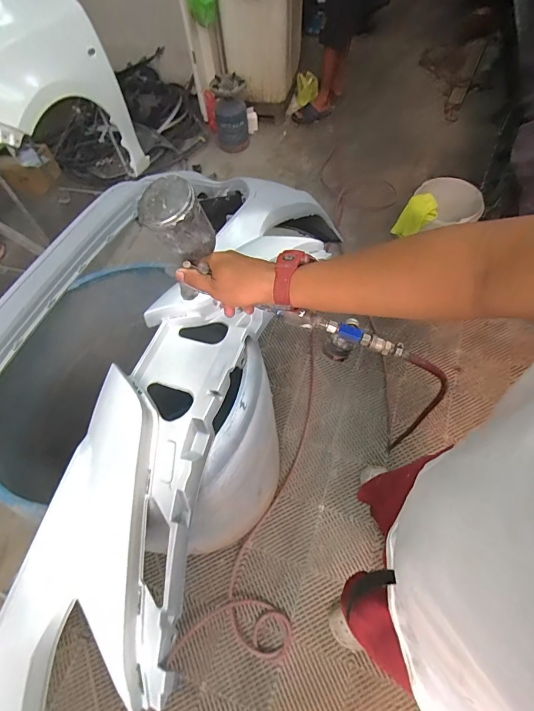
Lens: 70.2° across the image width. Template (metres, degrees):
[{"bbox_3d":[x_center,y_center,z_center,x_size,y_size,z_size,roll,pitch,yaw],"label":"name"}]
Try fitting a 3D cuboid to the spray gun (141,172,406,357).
[{"bbox_3d":[0.004,-0.091,0.522,0.406,0.090,0.091,29,64,-5],"label":"spray gun"}]

